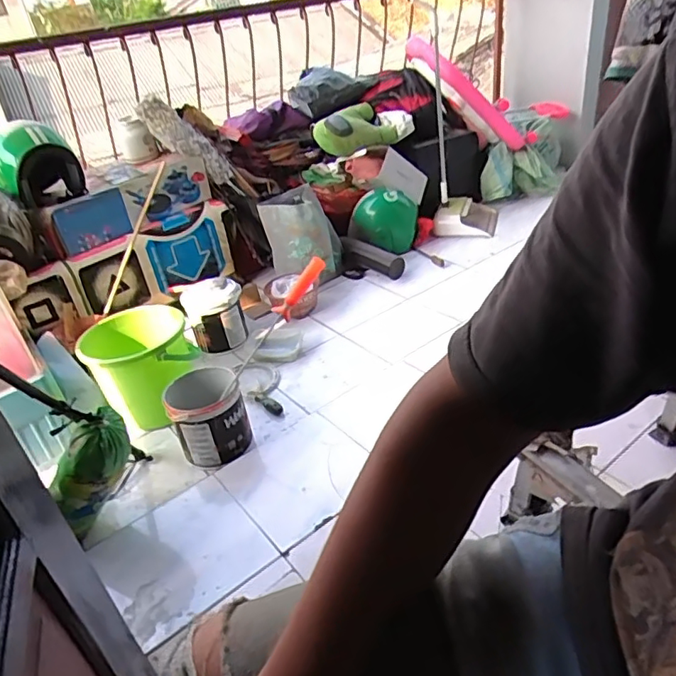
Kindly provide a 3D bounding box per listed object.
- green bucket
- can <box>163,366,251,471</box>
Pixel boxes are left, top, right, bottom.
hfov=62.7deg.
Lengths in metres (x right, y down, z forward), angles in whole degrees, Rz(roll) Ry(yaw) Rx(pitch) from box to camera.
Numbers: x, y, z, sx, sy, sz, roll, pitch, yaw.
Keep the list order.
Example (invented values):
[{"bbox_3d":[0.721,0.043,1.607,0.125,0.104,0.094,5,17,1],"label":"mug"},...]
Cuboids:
[{"bbox_3d":[-0.512,0.078,1.476,0.270,0.220,0.260,-6,32,4],"label":"green bucket"},{"bbox_3d":[-0.304,0.179,1.301,0.166,0.143,0.170,-20,34,-18],"label":"can"}]

